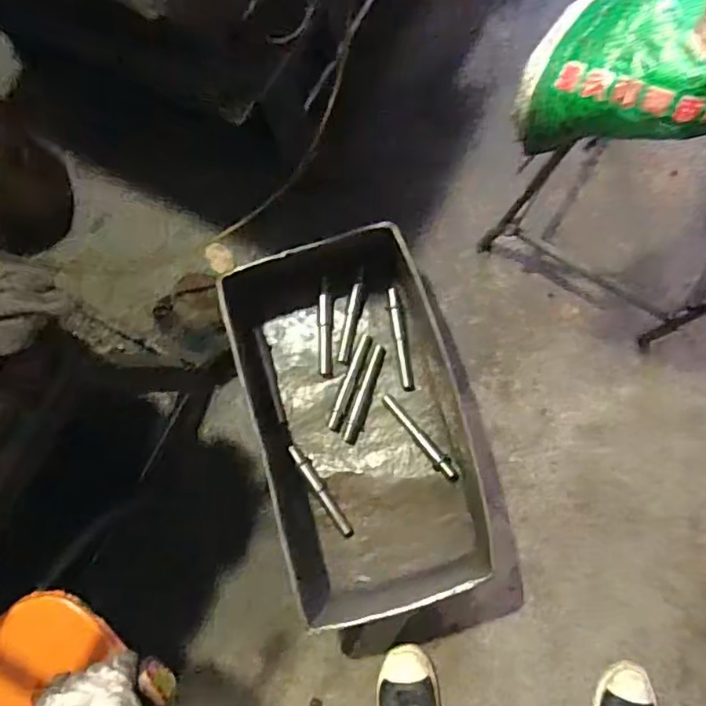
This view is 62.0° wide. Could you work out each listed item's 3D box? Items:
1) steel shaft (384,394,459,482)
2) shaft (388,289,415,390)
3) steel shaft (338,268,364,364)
[{"bbox_3d":[0.122,0.150,1.059,0.028,0.023,0.190,-39,82,-2],"label":"steel shaft"},{"bbox_3d":[0.089,-0.026,1.086,0.023,0.018,0.186,-9,82,2],"label":"shaft"},{"bbox_3d":[-0.002,-0.069,1.094,0.021,0.013,0.177,11,83,5],"label":"steel shaft"}]

